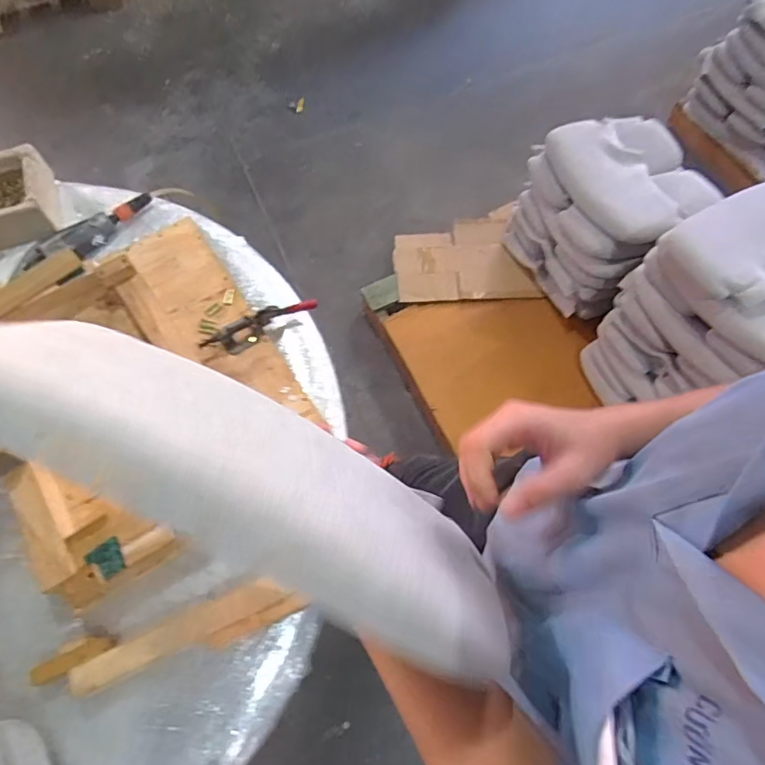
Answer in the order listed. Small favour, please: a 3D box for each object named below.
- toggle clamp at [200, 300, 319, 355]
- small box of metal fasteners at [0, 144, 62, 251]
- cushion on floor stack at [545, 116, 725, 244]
[{"bbox_3d":[-0.207,-0.103,0.846,0.201,0.047,0.056,-34,71,-13],"label":"toggle clamp"},{"bbox_3d":[-0.696,-0.336,0.923,0.170,0.065,0.172,-19,68,-7],"label":"small box of metal fasteners"},{"bbox_3d":[0.682,-0.577,1.362,0.350,0.060,0.372,-27,69,-10],"label":"cushion on floor stack"}]

